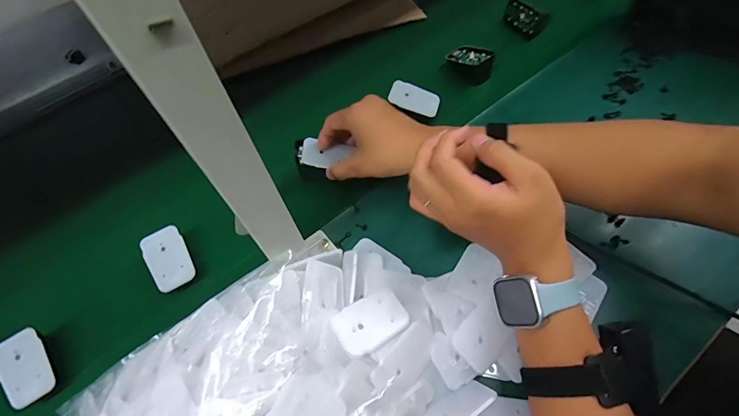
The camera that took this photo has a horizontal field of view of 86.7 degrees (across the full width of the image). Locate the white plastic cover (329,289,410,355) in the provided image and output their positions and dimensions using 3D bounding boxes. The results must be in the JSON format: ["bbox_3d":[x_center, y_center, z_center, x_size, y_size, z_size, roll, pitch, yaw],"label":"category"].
[{"bbox_3d":[0.002,0.102,0.353,0.067,0.004,0.042,-26,68,-28],"label":"white plastic cover"}]

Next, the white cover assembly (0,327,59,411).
[{"bbox_3d":[-0.345,0.159,0.392,0.045,0.007,0.072,-32,74,-22],"label":"white cover assembly"}]

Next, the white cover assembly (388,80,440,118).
[{"bbox_3d":[0.063,-0.151,0.544,0.070,0.007,0.045,21,68,3],"label":"white cover assembly"}]

